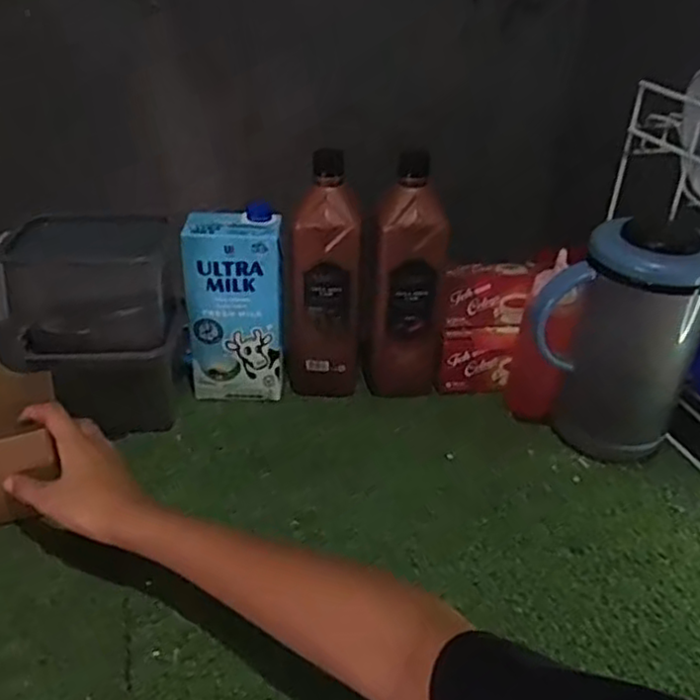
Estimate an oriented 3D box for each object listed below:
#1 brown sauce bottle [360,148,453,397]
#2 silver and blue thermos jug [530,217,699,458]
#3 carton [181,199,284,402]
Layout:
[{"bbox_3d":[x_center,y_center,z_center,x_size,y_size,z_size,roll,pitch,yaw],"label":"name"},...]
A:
[{"bbox_3d":[0.058,-0.073,0.749,0.088,0.253,0.060,4,31,1],"label":"brown sauce bottle"},{"bbox_3d":[0.268,-0.009,0.696,0.148,0.220,0.131,21,35,26],"label":"silver and blue thermos jug"},{"bbox_3d":[-0.121,-0.047,0.749,0.097,0.197,0.063,1,31,-4],"label":"carton"}]

